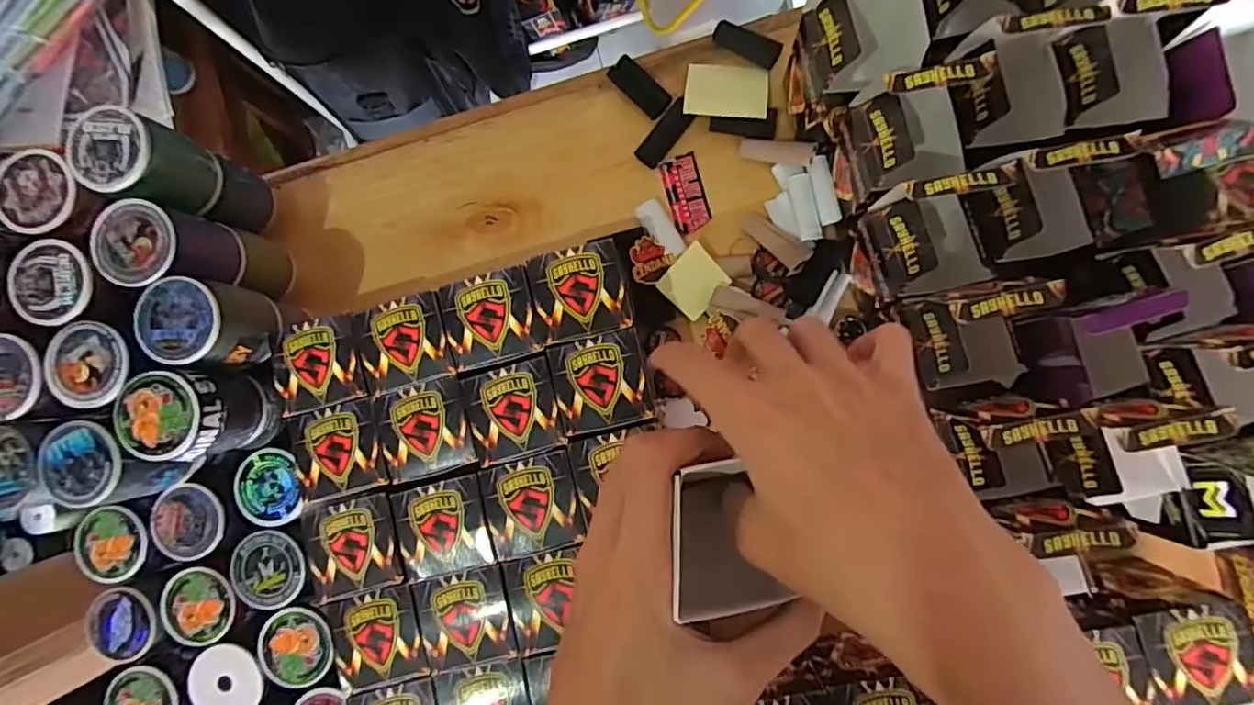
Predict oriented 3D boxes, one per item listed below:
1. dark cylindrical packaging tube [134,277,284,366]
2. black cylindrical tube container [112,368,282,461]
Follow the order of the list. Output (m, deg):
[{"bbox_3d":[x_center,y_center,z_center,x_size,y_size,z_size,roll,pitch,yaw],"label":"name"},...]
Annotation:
[{"bbox_3d":[-0.274,-0.019,0.399,0.050,0.064,0.052,0,87,5],"label":"dark cylindrical packaging tube"},{"bbox_3d":[-0.282,0.040,0.397,0.052,0.066,0.055,0,87,5],"label":"black cylindrical tube container"}]

